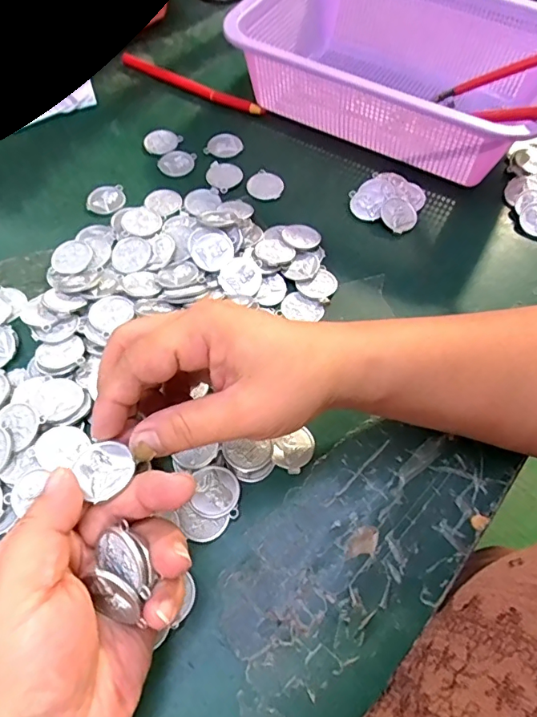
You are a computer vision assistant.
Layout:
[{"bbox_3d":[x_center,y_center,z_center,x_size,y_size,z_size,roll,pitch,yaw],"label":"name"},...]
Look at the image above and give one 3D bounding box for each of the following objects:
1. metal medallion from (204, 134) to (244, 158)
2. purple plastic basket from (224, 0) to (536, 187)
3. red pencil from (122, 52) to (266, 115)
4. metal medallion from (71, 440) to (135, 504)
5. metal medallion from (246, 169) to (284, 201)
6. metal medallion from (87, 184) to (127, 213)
[{"bbox_3d":[-0.039,-0.185,0.429,0.033,0.004,0.025,0,60,-3],"label":"metal medallion"},{"bbox_3d":[0.111,-0.250,0.430,0.257,0.078,0.191,28,63,13],"label":"purple plastic basket"},{"bbox_3d":[-0.076,-0.261,0.469,0.163,0.011,0.015,31,63,15],"label":"red pencil"},{"bbox_3d":[-0.073,0.048,0.221,0.023,0.005,0.025,-33,66,-19],"label":"metal medallion"},{"bbox_3d":[-0.002,-0.141,0.405,0.029,0.005,0.028,1,60,-2],"label":"metal medallion"},{"bbox_3d":[-0.130,-0.128,0.396,0.030,0.004,0.028,-13,61,-10],"label":"metal medallion"}]

